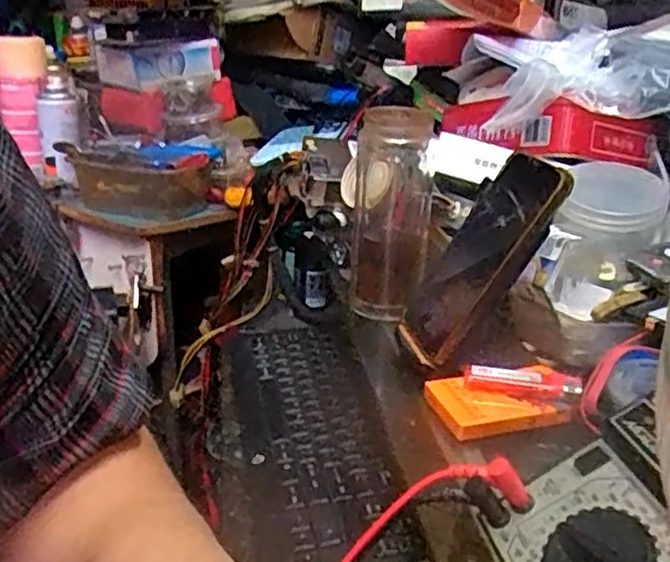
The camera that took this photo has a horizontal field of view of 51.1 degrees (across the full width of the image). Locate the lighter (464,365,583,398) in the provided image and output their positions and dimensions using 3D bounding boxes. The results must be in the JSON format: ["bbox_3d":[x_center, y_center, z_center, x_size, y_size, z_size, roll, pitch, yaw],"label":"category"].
[{"bbox_3d":[0.126,0.069,0.473,0.074,0.013,0.022,6,23,9],"label":"lighter"}]

